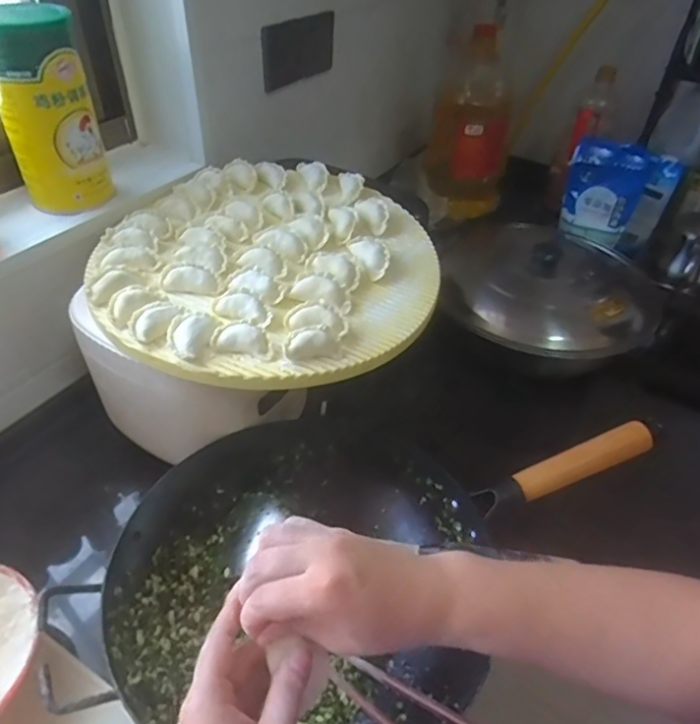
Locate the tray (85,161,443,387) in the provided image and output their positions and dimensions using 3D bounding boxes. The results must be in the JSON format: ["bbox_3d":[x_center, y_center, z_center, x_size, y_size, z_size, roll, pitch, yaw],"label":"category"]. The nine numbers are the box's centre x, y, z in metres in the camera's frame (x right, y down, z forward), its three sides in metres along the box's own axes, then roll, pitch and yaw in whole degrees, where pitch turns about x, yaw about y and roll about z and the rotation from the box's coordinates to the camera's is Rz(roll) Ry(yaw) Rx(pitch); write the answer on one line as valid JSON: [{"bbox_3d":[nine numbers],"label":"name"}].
[{"bbox_3d":[-0.084,-0.124,0.640,0.360,0.041,0.376,1,43,-1],"label":"tray"}]

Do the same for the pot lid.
[{"bbox_3d":[0.311,-0.106,0.795,0.336,0.078,0.265,8,43,6],"label":"pot lid"}]

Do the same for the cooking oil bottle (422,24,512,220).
[{"bbox_3d":[0.233,-0.437,1.099,0.152,0.333,0.099,4,43,2],"label":"cooking oil bottle"}]

